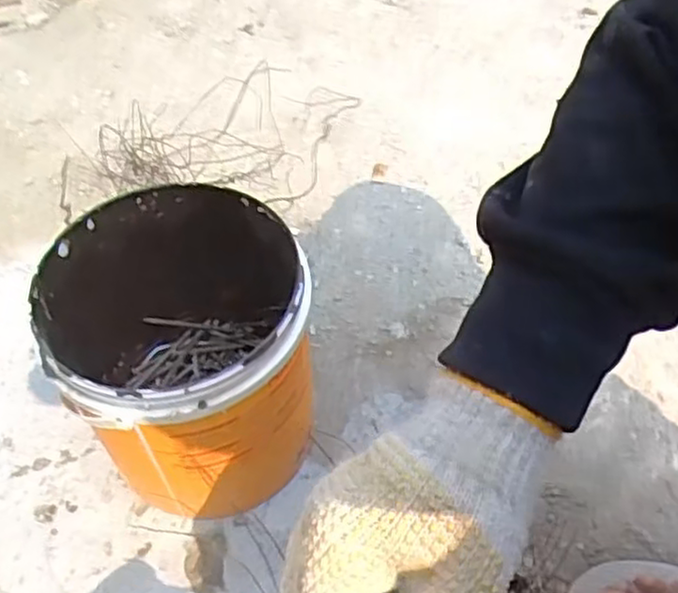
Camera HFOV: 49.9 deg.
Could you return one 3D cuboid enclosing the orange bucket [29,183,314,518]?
[{"bbox_3d":[-0.093,0.039,0.467,0.140,0.166,0.152,0,53,0],"label":"orange bucket"}]

